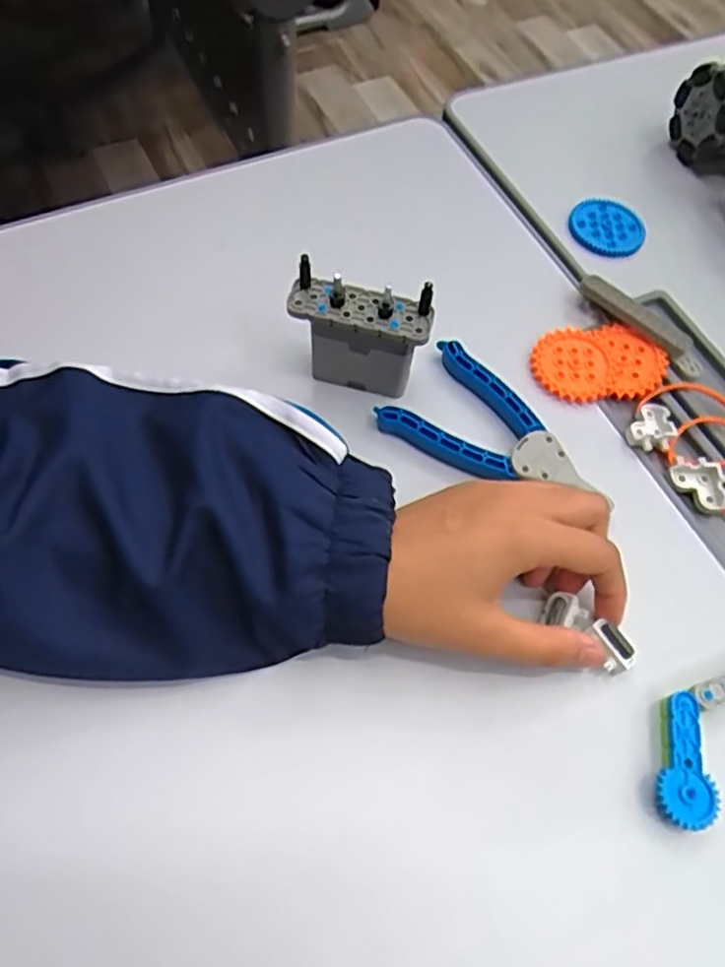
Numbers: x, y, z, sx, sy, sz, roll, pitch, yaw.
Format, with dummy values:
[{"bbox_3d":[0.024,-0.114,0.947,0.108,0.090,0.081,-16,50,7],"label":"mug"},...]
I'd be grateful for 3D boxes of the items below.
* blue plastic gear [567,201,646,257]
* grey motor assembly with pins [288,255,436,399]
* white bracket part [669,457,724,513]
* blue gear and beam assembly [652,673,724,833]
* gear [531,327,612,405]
[{"bbox_3d":[0.166,-0.173,0.464,0.050,0.008,0.043,13,62,3],"label":"blue plastic gear"},{"bbox_3d":[-0.002,-0.078,0.368,0.071,0.068,0.023,13,62,3],"label":"grey motor assembly with pins"},{"bbox_3d":[0.187,-0.001,0.376,0.023,0.007,0.034,-28,68,-18],"label":"white bracket part"},{"bbox_3d":[0.156,0.109,0.312,0.037,0.013,0.091,36,65,14],"label":"blue gear and beam assembly"},{"bbox_3d":[0.123,-0.071,0.404,0.045,0.004,0.052,4,62,-2],"label":"gear"}]

